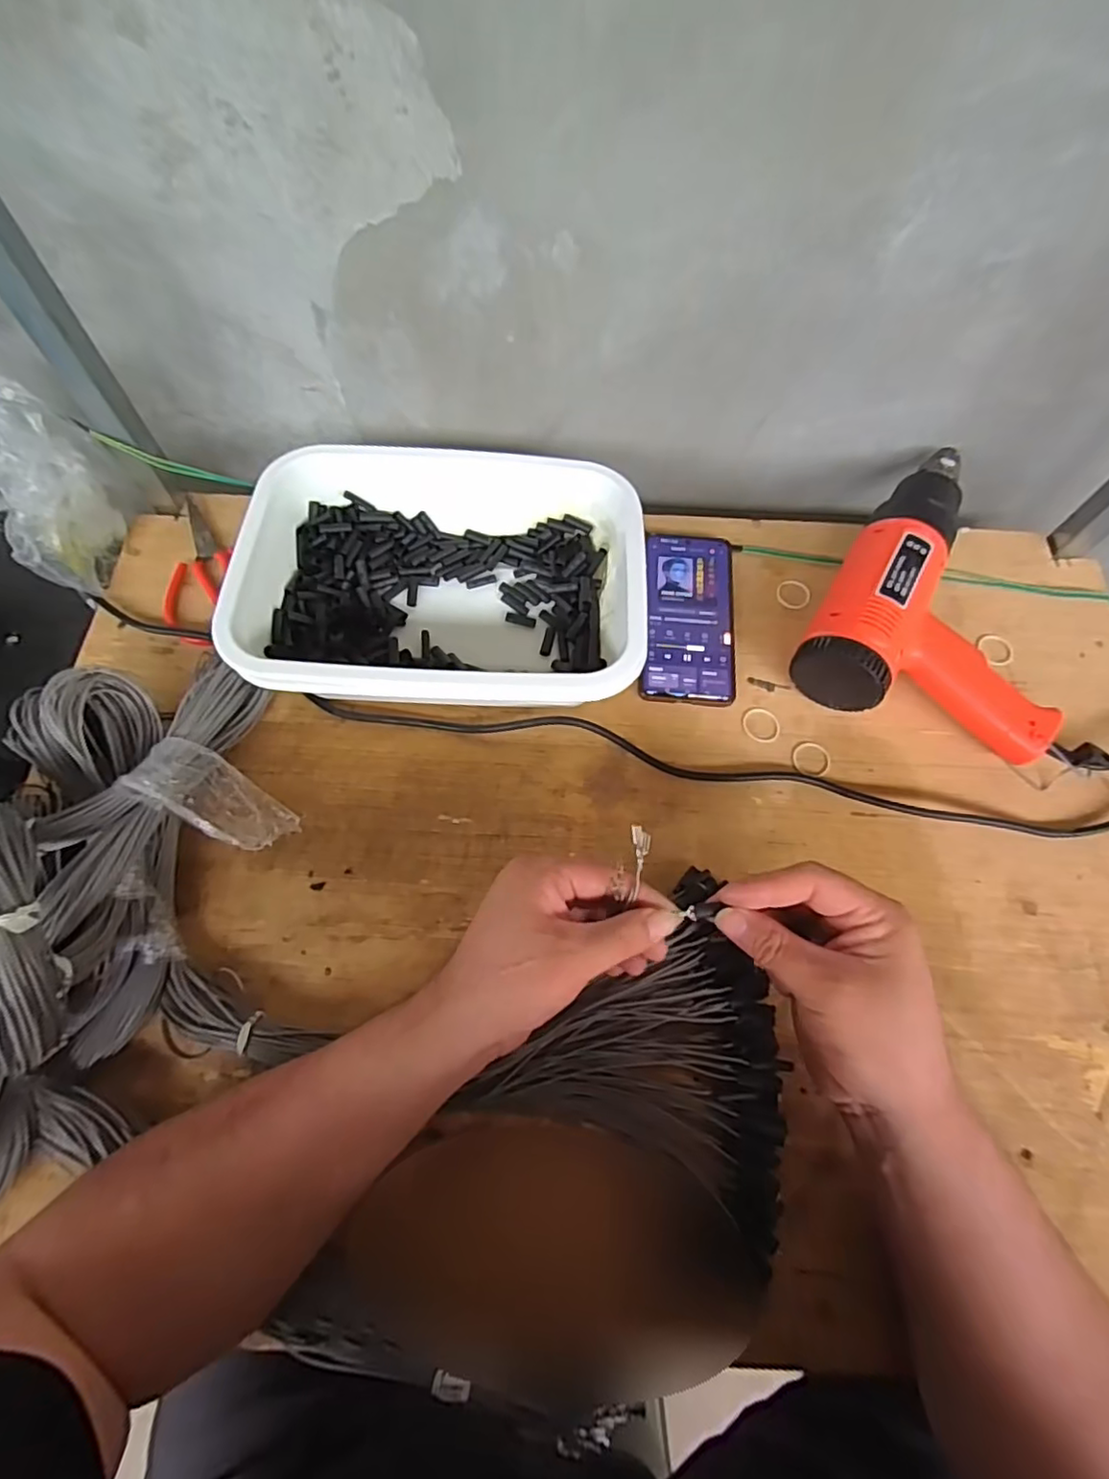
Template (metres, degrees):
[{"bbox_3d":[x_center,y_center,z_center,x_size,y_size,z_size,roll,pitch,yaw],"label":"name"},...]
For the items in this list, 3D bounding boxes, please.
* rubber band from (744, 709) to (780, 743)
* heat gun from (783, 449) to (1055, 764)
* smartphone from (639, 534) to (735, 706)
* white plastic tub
[{"bbox_3d":[0.163,-0.012,0.492,0.028,0.004,0.030,4,65,1],"label":"rubber band"},{"bbox_3d":[0.328,-0.115,0.505,0.187,0.072,0.275,30,68,13],"label":"heat gun"},{"bbox_3d":[0.114,-0.104,0.528,0.074,0.014,0.163,6,65,2],"label":"smartphone"},{"bbox_3d":[-0.080,-0.122,0.494,0.290,0.088,0.214,1,65,0],"label":"white plastic tub"}]

